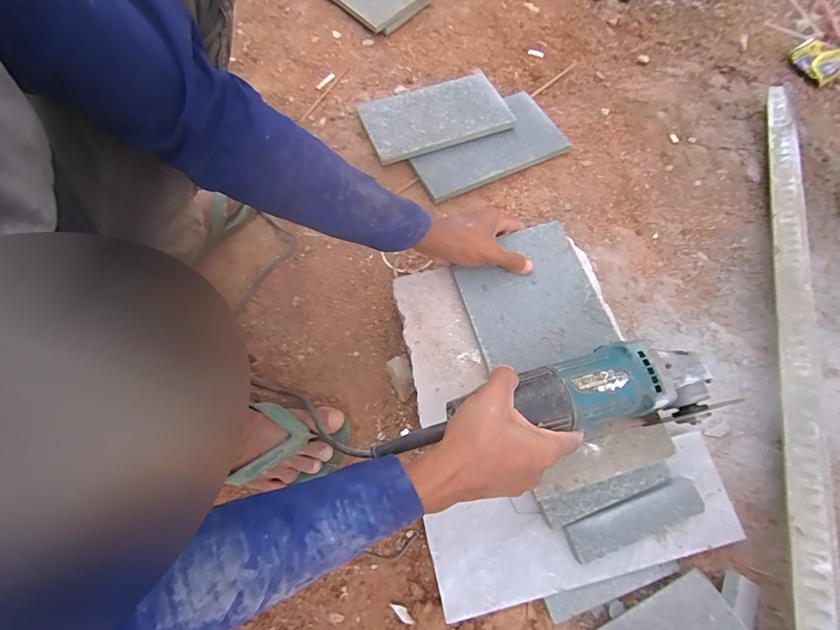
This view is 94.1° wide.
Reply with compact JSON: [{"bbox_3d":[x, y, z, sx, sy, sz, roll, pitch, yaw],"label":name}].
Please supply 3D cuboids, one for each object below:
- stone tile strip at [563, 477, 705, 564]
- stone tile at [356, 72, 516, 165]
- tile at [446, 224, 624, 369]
[{"bbox_3d":[0.235,0.220,0.425,0.155,0.011,0.037,-21,71,-3],"label":"stone tile strip"},{"bbox_3d":[0.027,-0.344,0.672,0.241,0.013,0.152,-22,63,-9],"label":"stone tile"},{"bbox_3d":[0.129,-0.023,0.467,0.151,0.014,0.168,-15,69,-7],"label":"tile"}]

